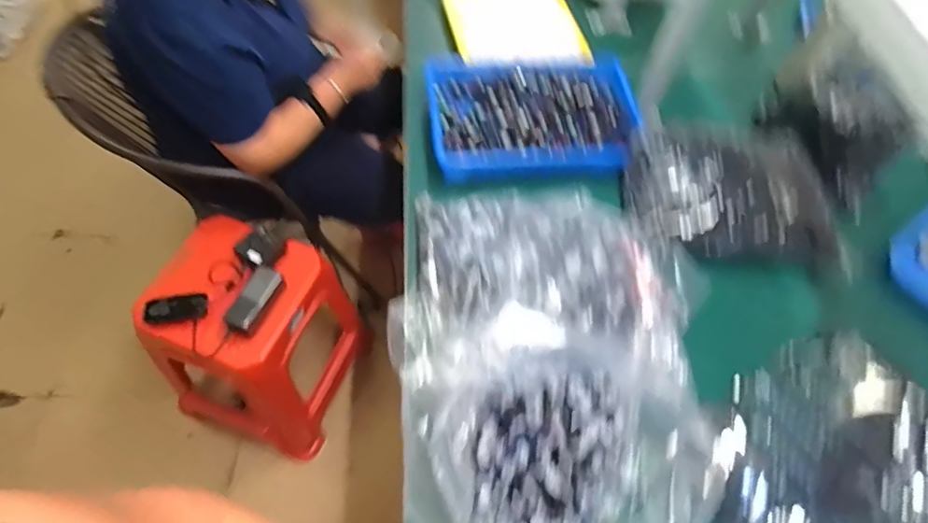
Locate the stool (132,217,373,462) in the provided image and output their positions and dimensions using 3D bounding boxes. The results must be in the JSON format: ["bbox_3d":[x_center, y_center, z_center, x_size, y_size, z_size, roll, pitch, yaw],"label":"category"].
[{"bbox_3d":[-0.475,0.180,1.195,0.362,0.495,0.341,17,59,6],"label":"stool"}]

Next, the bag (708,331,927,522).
[{"bbox_3d":[0.459,0.250,0.650,0.331,0.060,0.254,-28,65,-20],"label":"bag"}]

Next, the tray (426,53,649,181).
[{"bbox_3d":[0.118,-0.266,0.910,0.354,0.061,0.264,-1,59,-5],"label":"tray"}]

